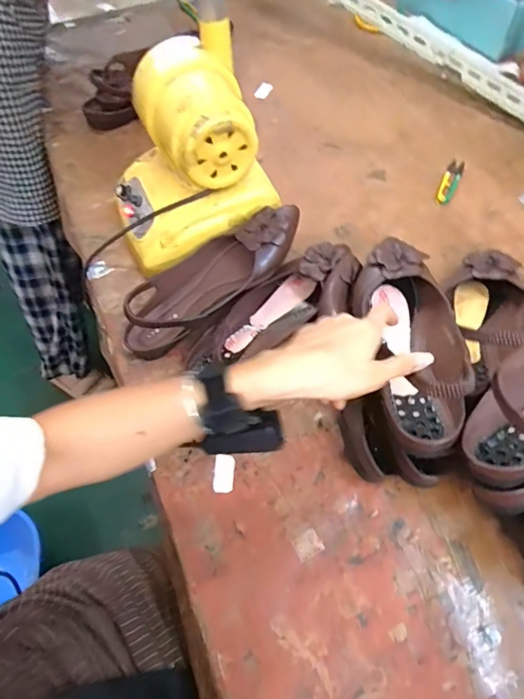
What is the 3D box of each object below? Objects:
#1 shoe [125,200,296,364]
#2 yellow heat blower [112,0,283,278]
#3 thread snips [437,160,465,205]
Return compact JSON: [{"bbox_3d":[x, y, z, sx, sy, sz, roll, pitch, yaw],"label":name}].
[{"bbox_3d":[-0.064,-0.091,0.560,0.264,0.079,0.096,-39,65,-3],"label":"shoe"},{"bbox_3d":[-0.109,-0.311,0.442,0.202,0.453,0.163,-20,62,-8],"label":"yellow heat blower"},{"bbox_3d":[0.291,-0.260,0.685,0.025,0.012,0.092,24,64,15],"label":"thread snips"}]

